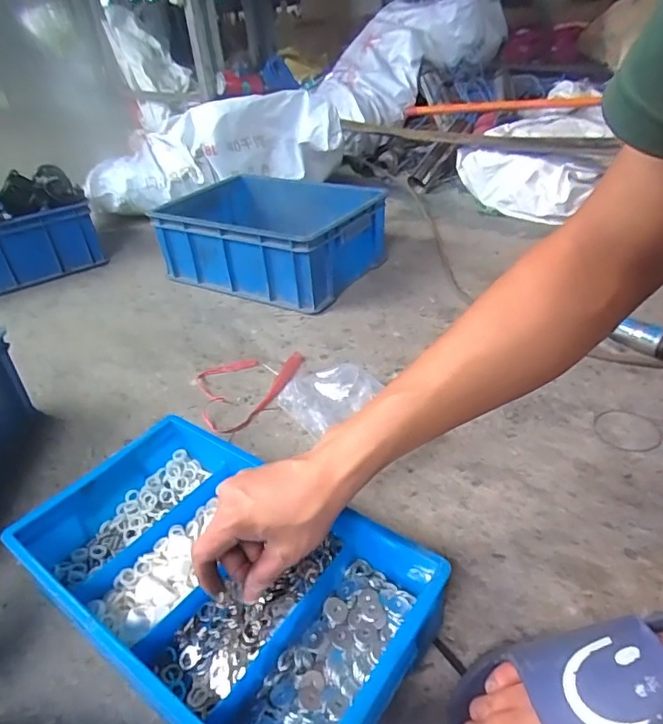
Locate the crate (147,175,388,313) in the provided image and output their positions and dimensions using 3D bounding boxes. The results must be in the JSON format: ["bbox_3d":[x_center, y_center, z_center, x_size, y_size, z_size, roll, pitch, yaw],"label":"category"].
[{"bbox_3d":[-0.119,-0.257,1.061,0.391,0.147,0.285,15,39,28],"label":"crate"}]

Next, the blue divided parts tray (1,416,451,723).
[{"bbox_3d":[-0.097,0.190,0.453,0.336,0.088,0.192,20,41,32],"label":"blue divided parts tray"}]

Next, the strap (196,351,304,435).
[{"bbox_3d":[-0.110,0.036,0.753,0.160,0.010,0.160,-13,35,-11],"label":"strap"}]

